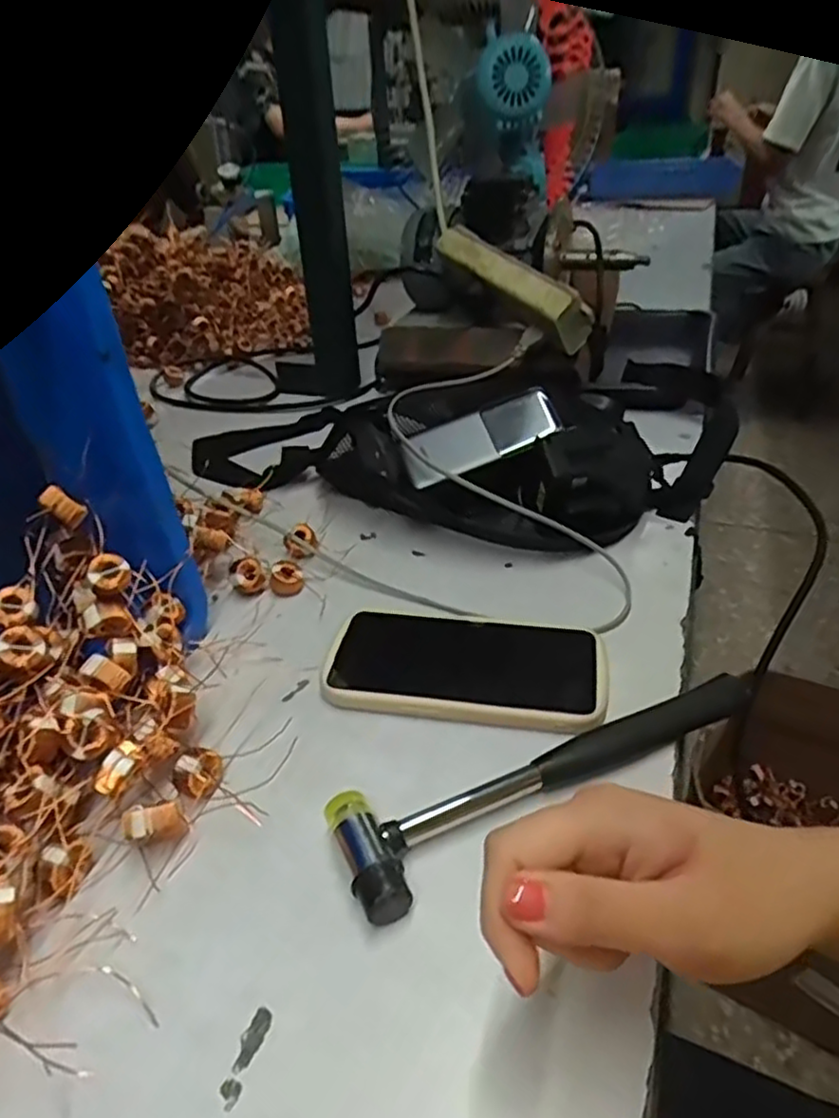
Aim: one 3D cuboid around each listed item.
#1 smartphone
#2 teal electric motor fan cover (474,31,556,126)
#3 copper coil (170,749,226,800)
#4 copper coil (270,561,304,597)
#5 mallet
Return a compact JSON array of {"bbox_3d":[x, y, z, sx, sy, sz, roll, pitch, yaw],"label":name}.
[{"bbox_3d":[0.028,0.065,0.427,0.166,0.017,0.085,5,36,12],"label":"smartphone"},{"bbox_3d":[0.117,-0.603,0.867,0.091,0.086,0.066,-1,37,2],"label":"teal electric motor fan cover"},{"bbox_3d":[-0.114,0.111,0.360,0.023,0.021,0.023,-2,37,1],"label":"copper coil"},{"bbox_3d":[-0.098,0.014,0.505,0.023,0.016,0.020,-7,36,-5],"label":"copper coil"},{"bbox_3d":[0.068,0.105,0.362,0.235,0.020,0.060,-20,39,-22],"label":"mallet"}]

